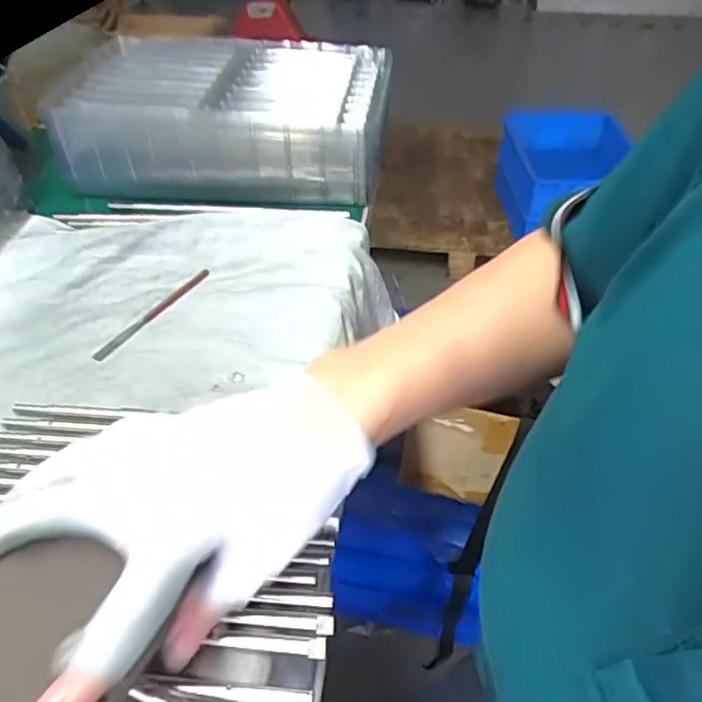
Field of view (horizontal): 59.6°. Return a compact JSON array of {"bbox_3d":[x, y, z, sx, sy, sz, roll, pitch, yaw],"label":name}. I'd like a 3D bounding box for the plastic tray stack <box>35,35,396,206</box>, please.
[{"bbox_3d":[-0.114,-0.230,0.594,0.297,0.080,0.180,5,43,6],"label":"plastic tray stack"}]

